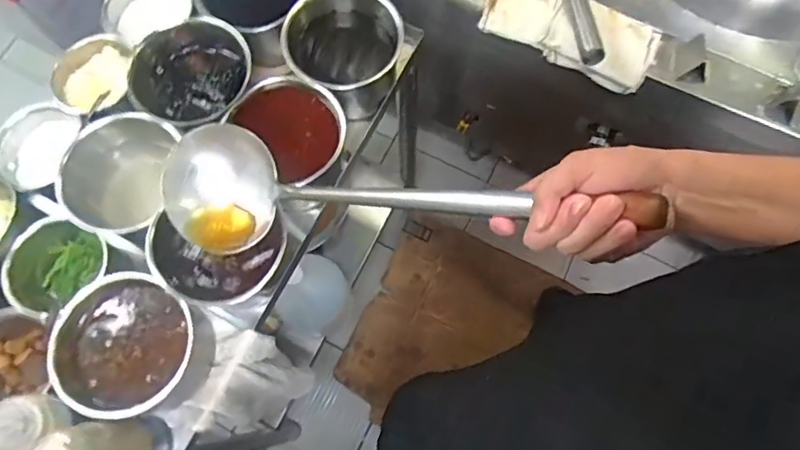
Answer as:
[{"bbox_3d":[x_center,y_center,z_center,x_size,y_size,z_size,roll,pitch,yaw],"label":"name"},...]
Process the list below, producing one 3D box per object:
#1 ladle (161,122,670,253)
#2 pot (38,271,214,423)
[{"bbox_3d":[-0.028,-0.016,0.526,0.498,0.094,0.121,8,69,31],"label":"ladle"},{"bbox_3d":[-0.310,0.143,0.652,0.151,0.091,0.150,0,71,-1],"label":"pot"}]

